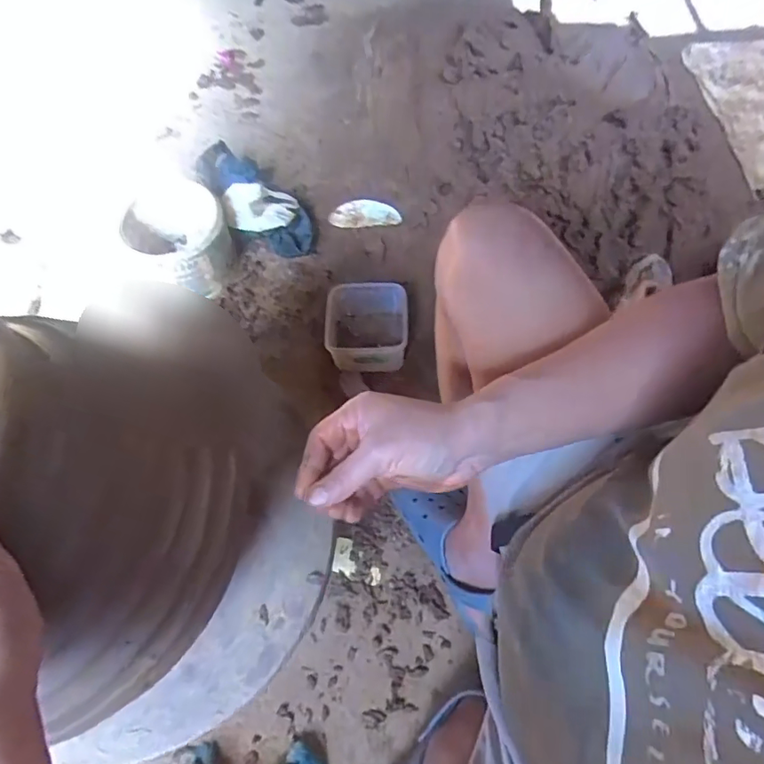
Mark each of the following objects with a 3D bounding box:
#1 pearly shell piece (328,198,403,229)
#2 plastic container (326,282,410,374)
[{"bbox_3d":[-0.033,-0.334,1.030,0.139,0.019,0.060,1,66,2],"label":"pearly shell piece"},{"bbox_3d":[-0.023,-0.089,0.881,0.134,0.108,0.130,-1,66,1],"label":"plastic container"}]

